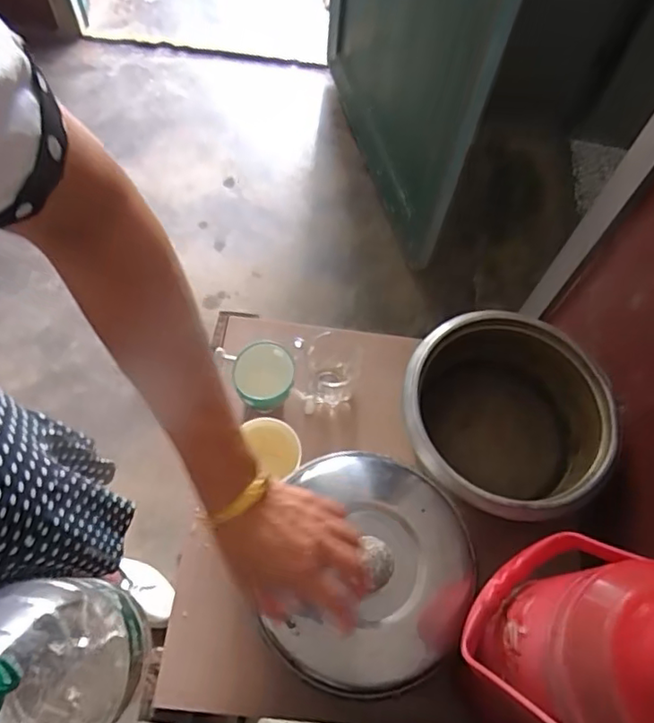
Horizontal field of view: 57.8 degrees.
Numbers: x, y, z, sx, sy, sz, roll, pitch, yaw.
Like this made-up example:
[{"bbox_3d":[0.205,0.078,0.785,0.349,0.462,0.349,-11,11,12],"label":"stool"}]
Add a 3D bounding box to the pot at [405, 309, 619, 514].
[{"bbox_3d":[0.212,0.085,0.753,0.231,0.154,0.246,1,65,-3],"label":"pot"}]

